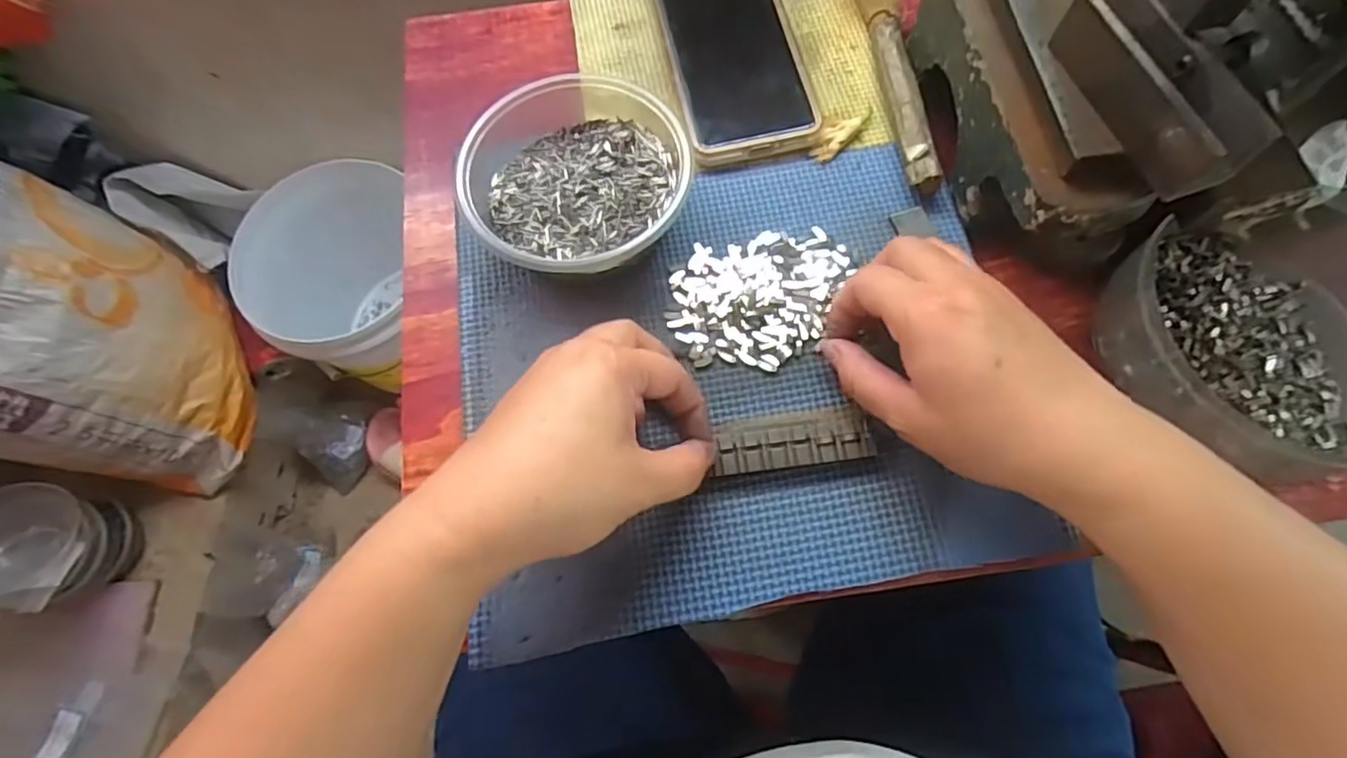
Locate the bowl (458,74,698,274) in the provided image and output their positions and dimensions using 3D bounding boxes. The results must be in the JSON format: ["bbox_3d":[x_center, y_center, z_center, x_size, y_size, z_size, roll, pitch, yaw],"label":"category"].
[{"bbox_3d":[-0.051,-0.100,0.333,0.108,0.048,0.107,-1,70,1],"label":"bowl"}]

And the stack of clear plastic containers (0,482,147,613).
[{"bbox_3d":[-0.695,0.192,0.708,0.117,0.138,0.130,13,71,6],"label":"stack of clear plastic containers"}]

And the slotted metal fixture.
[{"bbox_3d":[0.055,0.028,0.299,0.072,0.012,0.028,-8,70,0],"label":"slotted metal fixture"}]

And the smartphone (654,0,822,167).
[{"bbox_3d":[0.035,-0.198,0.382,0.076,0.012,0.154,-11,70,-2],"label":"smartphone"}]

